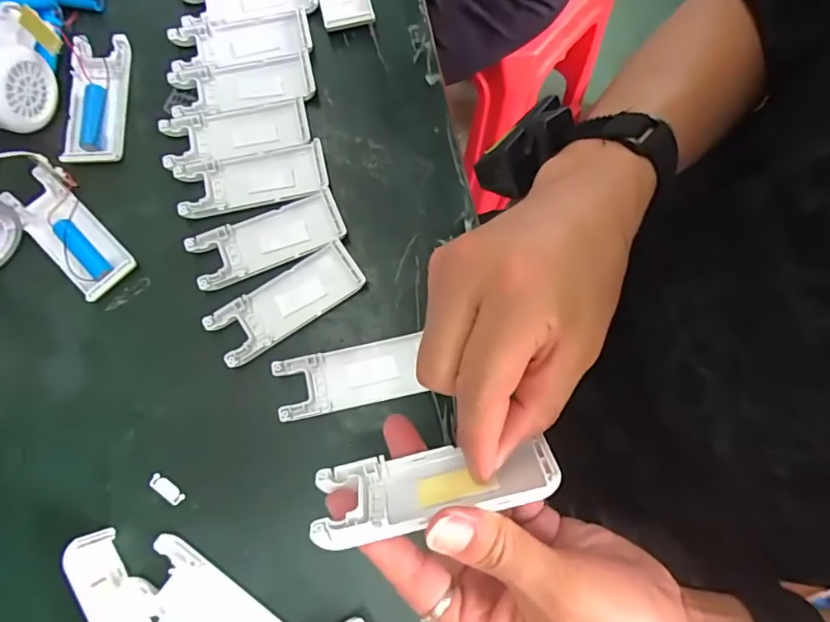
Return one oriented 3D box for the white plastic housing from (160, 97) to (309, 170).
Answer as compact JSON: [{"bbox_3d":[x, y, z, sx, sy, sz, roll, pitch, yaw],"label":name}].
[{"bbox_3d":[-0.129,-0.130,0.373,0.102,0.010,0.039,-13,76,-4],"label":"white plastic housing"}]

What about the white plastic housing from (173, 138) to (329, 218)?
[{"bbox_3d":[-0.114,-0.094,0.365,0.102,0.009,0.040,-13,76,-4],"label":"white plastic housing"}]

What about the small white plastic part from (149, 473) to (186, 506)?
[{"bbox_3d":[-0.155,0.111,0.324,0.025,0.004,0.009,34,77,7],"label":"small white plastic part"}]

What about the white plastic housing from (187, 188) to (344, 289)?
[{"bbox_3d":[-0.102,-0.051,0.360,0.102,0.009,0.041,-22,77,-7],"label":"white plastic housing"}]

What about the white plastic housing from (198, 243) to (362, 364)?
[{"bbox_3d":[-0.086,-0.007,0.349,0.102,0.008,0.040,-33,78,-9],"label":"white plastic housing"}]

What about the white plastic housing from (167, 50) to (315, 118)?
[{"bbox_3d":[-0.127,-0.167,0.383,0.102,0.008,0.040,-11,76,-4],"label":"white plastic housing"}]

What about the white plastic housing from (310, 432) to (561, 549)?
[{"bbox_3d":[0.008,0.075,0.226,0.101,0.039,0.012,-13,114,2],"label":"white plastic housing"}]

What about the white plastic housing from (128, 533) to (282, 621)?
[{"bbox_3d":[-0.119,0.178,0.305,0.101,0.006,0.038,35,78,8],"label":"white plastic housing"}]

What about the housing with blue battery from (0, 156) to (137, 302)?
[{"bbox_3d":[-0.234,-0.055,0.352,0.042,0.015,0.101,-42,80,-11],"label":"housing with blue battery"}]

